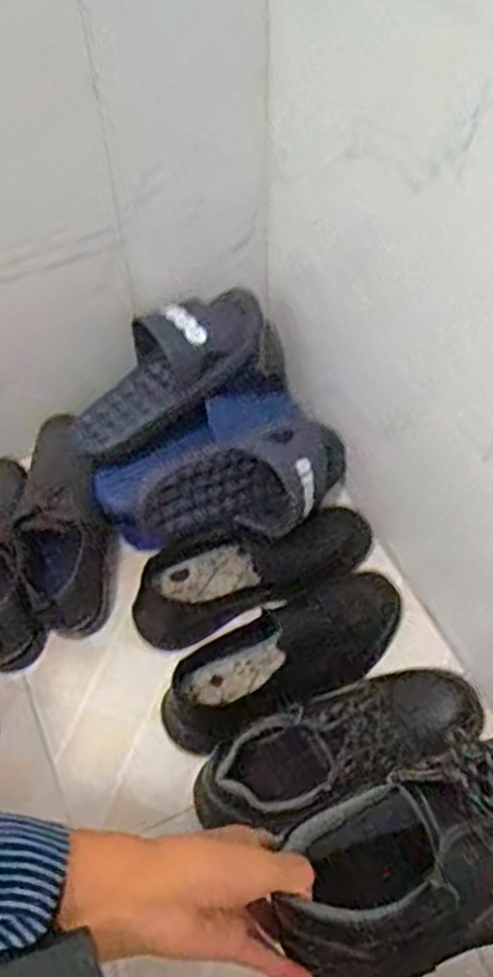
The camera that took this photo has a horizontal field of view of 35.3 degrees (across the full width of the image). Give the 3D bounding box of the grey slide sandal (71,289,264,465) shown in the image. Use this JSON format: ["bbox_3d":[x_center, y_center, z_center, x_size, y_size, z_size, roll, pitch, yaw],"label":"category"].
[{"bbox_3d":[-0.092,-0.138,0.879,0.263,0.078,0.121,-43,63,-5],"label":"grey slide sandal"}]

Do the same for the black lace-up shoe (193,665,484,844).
[{"bbox_3d":[0.092,0.240,0.725,0.285,0.088,0.095,-22,57,-14],"label":"black lace-up shoe"}]

